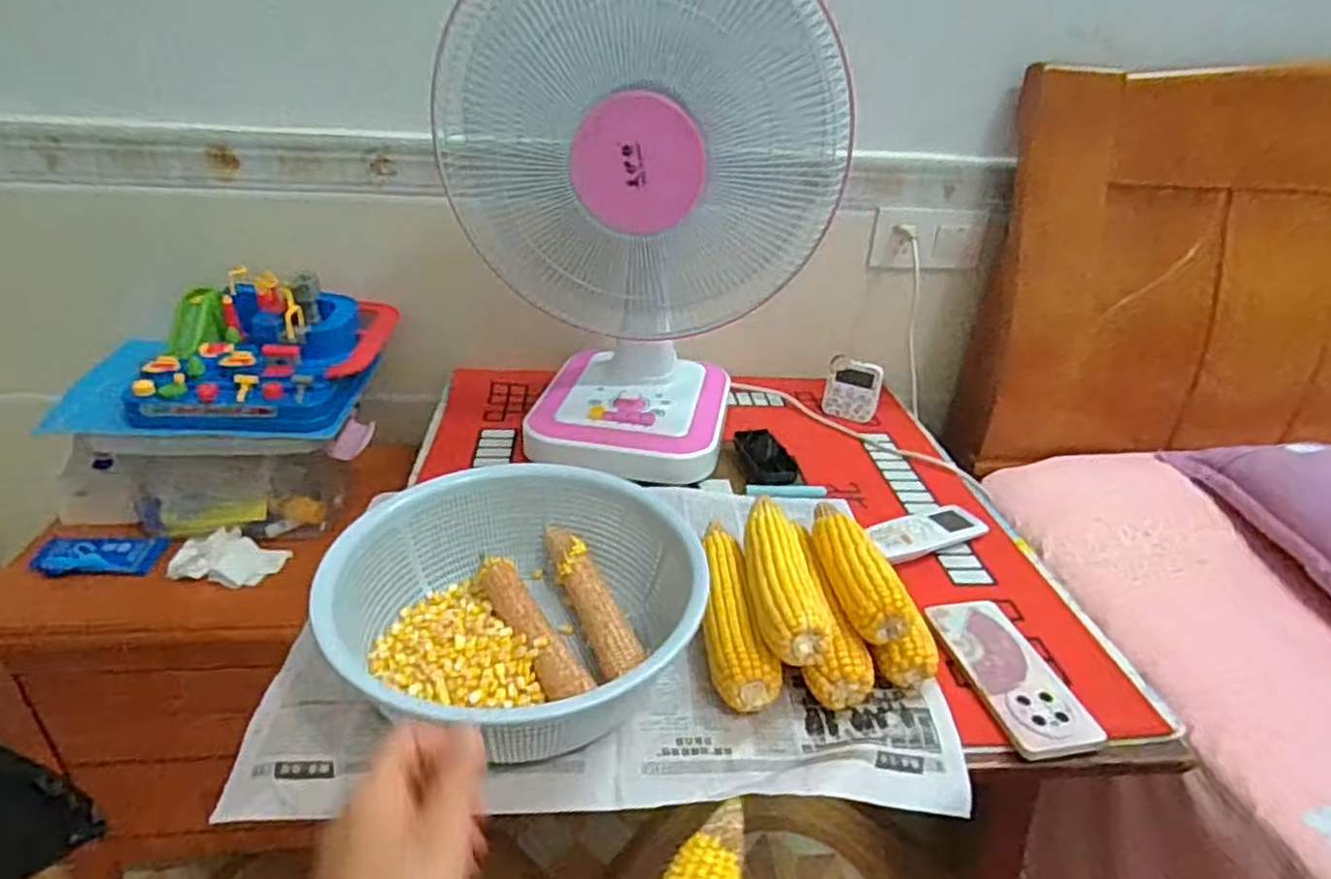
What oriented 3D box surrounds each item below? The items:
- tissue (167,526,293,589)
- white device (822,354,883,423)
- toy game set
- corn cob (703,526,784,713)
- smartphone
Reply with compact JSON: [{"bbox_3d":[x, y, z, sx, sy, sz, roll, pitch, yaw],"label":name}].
[{"bbox_3d":[-0.522,0.140,0.856,0.115,0.039,0.064,5,29,2],"label":"tissue"},{"bbox_3d":[0.268,-0.071,1.027,0.073,0.087,0.017,9,30,8],"label":"white device"},{"bbox_3d":[-0.492,-0.121,0.899,0.238,0.117,0.241,2,29,-3],"label":"toy game set"},{"bbox_3d":[0.053,0.145,0.639,0.050,0.053,0.212,0,29,-7],"label":"corn cob"},{"bbox_3d":[0.296,0.197,0.616,0.079,0.008,0.155,-4,33,-12],"label":"smartphone"}]

